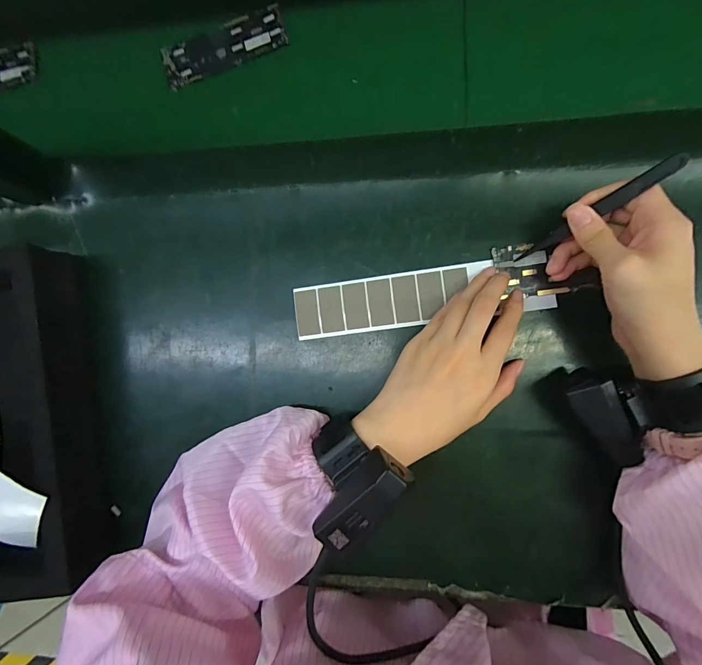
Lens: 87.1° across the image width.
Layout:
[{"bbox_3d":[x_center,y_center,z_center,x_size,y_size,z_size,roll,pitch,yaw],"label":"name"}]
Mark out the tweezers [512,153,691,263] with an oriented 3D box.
[{"bbox_3d":[0.171,-0.084,0.263,0.111,0.009,0.011,-36,82,46],"label":"tweezers"}]

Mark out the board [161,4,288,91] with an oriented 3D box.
[{"bbox_3d":[-0.121,-0.273,0.352,0.121,0.009,0.042,-19,86,7],"label":"board"}]

